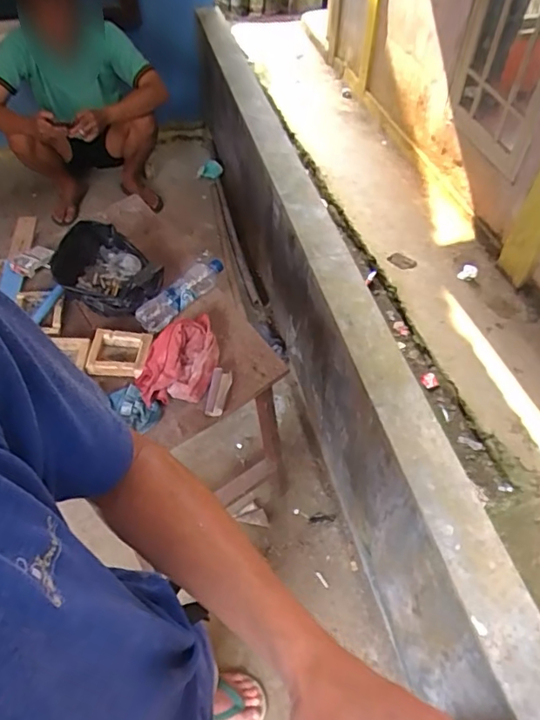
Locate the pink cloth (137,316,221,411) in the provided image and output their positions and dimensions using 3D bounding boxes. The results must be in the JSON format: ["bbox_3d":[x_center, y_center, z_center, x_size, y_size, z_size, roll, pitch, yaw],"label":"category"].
[{"bbox_3d":[-0.189,-0.009,1.092,0.149,0.066,0.215,12,54,9],"label":"pink cloth"}]

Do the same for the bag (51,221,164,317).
[{"bbox_3d":[-0.374,-0.203,1.184,0.250,0.115,0.165,27,58,19],"label":"bag"}]

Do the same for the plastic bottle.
[{"bbox_3d":[-0.205,-0.150,1.202,0.062,0.074,0.229,39,62,25],"label":"plastic bottle"}]

